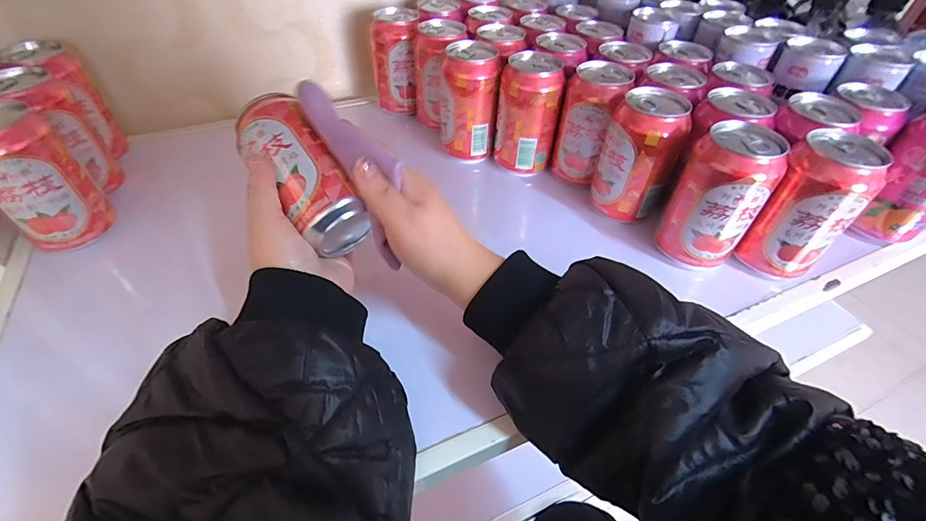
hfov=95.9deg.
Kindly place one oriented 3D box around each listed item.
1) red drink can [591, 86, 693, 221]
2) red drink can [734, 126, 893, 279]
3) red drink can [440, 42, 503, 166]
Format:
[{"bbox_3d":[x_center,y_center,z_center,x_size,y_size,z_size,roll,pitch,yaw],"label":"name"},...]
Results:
[{"bbox_3d":[0.162,-0.097,0.390,0.064,0.103,0.064,23,50,19],"label":"red drink can"},{"bbox_3d":[0.283,-0.043,0.341,0.059,0.107,0.059,-28,53,-25],"label":"red drink can"},{"bbox_3d":[0.005,-0.173,0.460,0.062,0.107,0.060,0,46,-2],"label":"red drink can"}]

